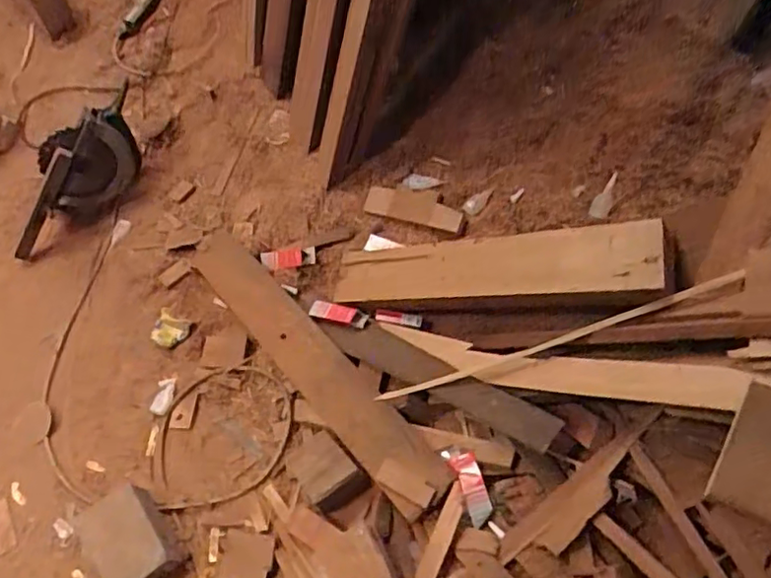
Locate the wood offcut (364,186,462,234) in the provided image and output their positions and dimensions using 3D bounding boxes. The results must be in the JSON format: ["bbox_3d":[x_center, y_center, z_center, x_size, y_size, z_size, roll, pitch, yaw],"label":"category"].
[{"bbox_3d":[0.057,-0.183,1.379,0.238,0.030,0.073,17,88,27],"label":"wood offcut"}]

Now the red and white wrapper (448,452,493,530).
[{"bbox_3d":[0.147,0.335,1.044,0.042,0.013,0.121,-15,59,-5],"label":"red and white wrapper"}]

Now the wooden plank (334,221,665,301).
[{"bbox_3d":[0.171,-0.042,1.143,0.633,0.036,0.122,-3,56,36],"label":"wooden plank"}]

